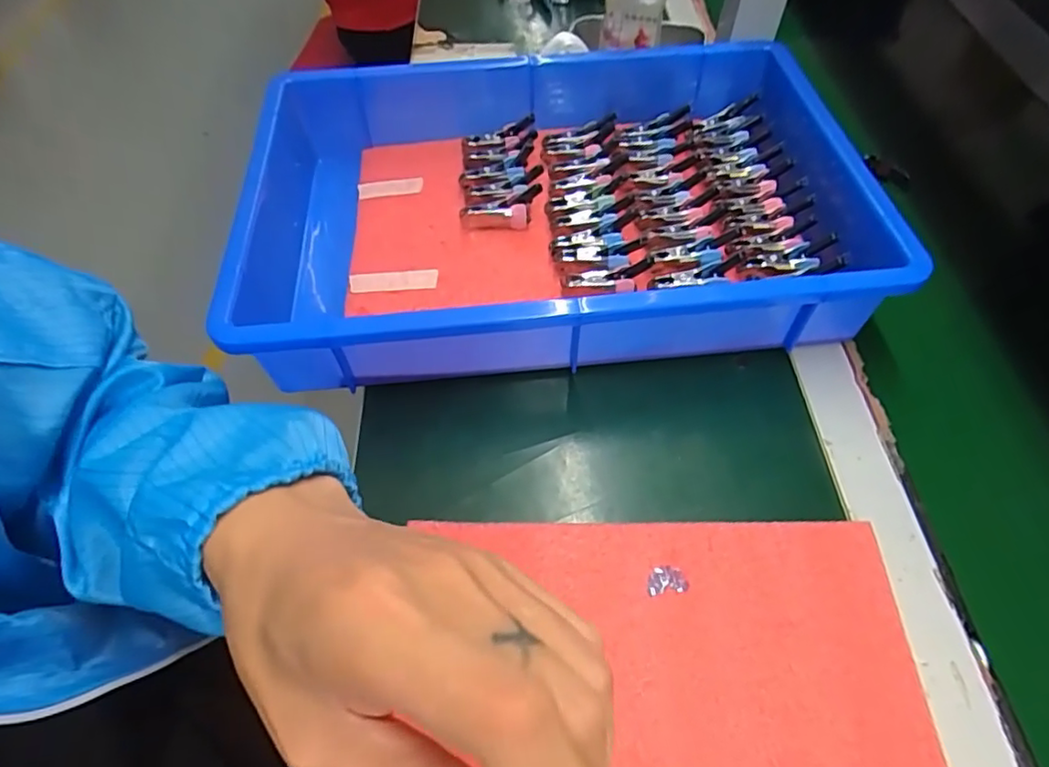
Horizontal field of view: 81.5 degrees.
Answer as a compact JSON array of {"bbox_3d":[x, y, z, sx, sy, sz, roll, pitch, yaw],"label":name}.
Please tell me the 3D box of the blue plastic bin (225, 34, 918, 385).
[{"bbox_3d":[0.025,-0.141,0.472,0.449,0.079,0.294,-5,55,-3],"label":"blue plastic bin"}]

